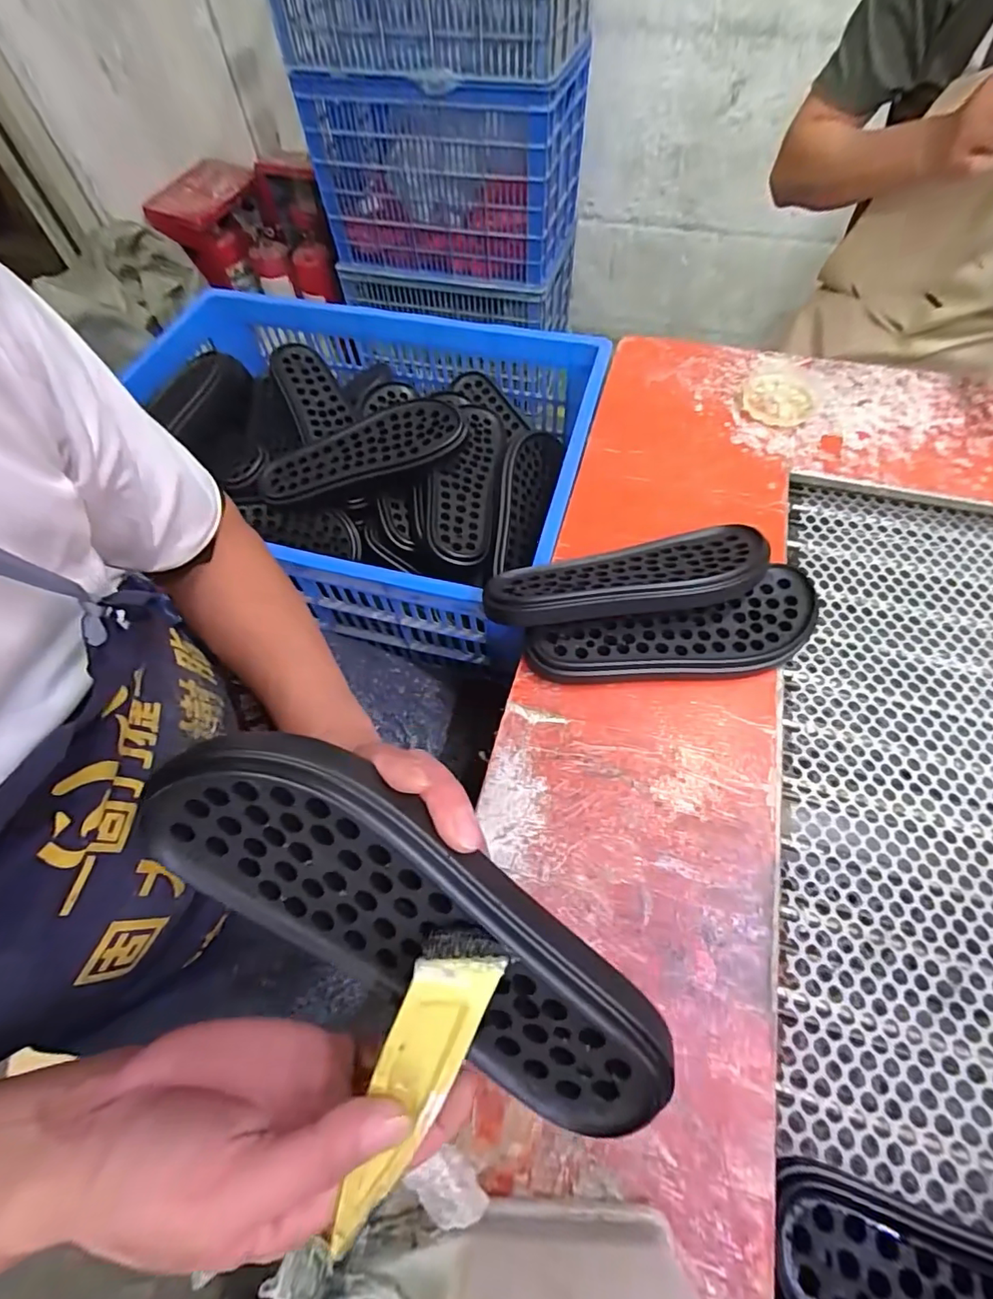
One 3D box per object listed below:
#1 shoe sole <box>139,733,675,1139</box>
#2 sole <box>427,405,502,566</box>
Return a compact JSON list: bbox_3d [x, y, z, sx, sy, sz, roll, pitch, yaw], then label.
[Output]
[{"bbox_3d":[-0.035,0.123,0.235,0.256,0.107,0.024,32,22,2],"label":"shoe sole"},{"bbox_3d":[-0.042,-0.225,0.678,0.081,0.029,0.270,4,60,5],"label":"sole"}]

